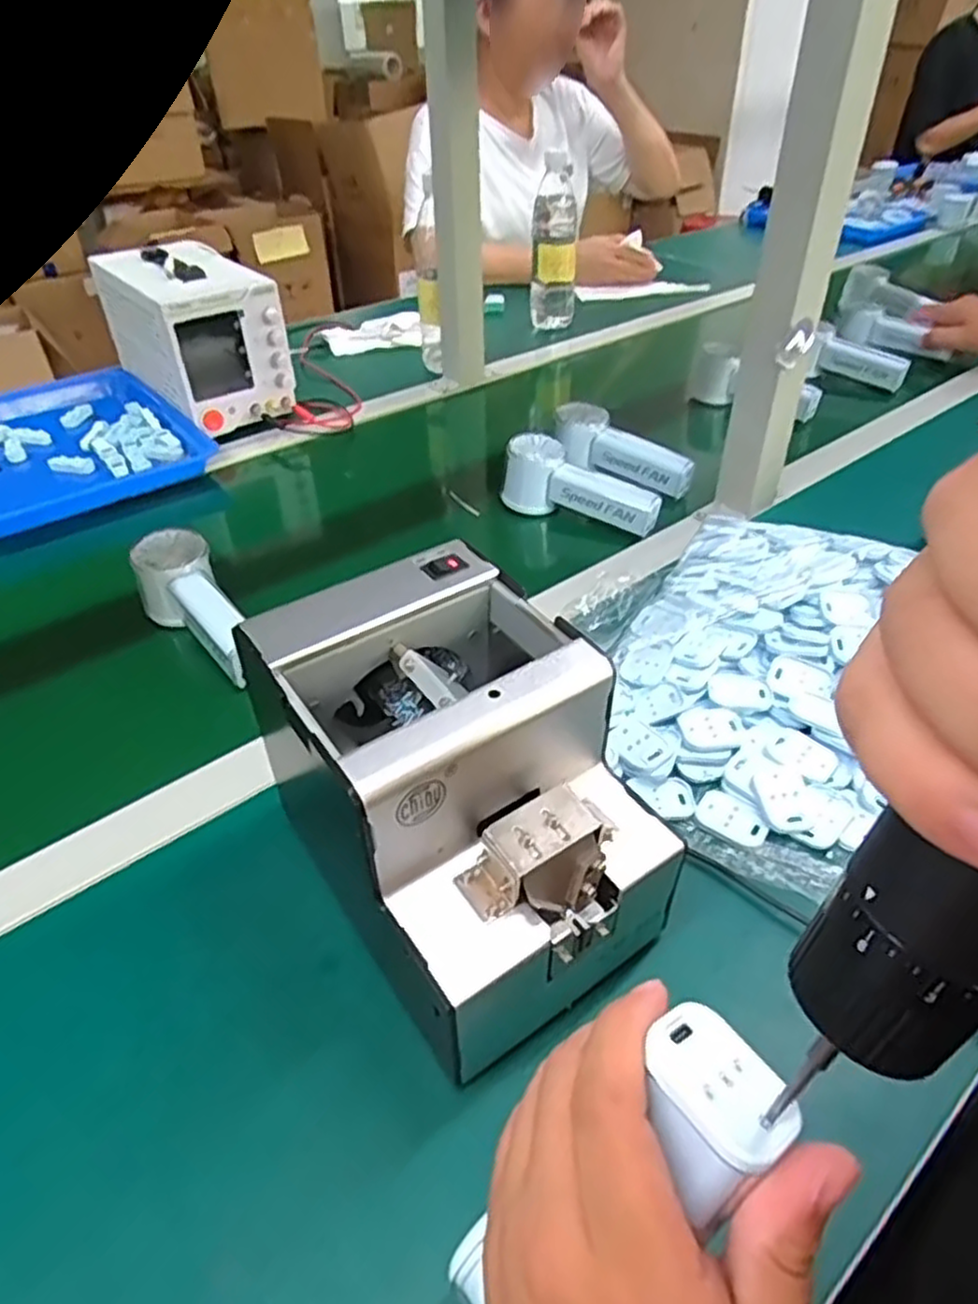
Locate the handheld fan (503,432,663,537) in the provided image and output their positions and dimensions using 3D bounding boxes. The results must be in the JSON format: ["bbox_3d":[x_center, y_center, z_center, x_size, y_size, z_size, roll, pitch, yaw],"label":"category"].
[{"bbox_3d":[0.087,-0.155,0.682,0.144,0.057,0.043,17,45,23],"label":"handheld fan"}]

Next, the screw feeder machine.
[{"bbox_3d":[-0.010,0.065,0.353,0.123,0.144,0.164,-25,45,-23],"label":"screw feeder machine"}]

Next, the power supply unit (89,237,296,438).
[{"bbox_3d":[-0.348,-0.379,0.882,0.127,0.140,0.249,-28,46,-26],"label":"power supply unit"}]

